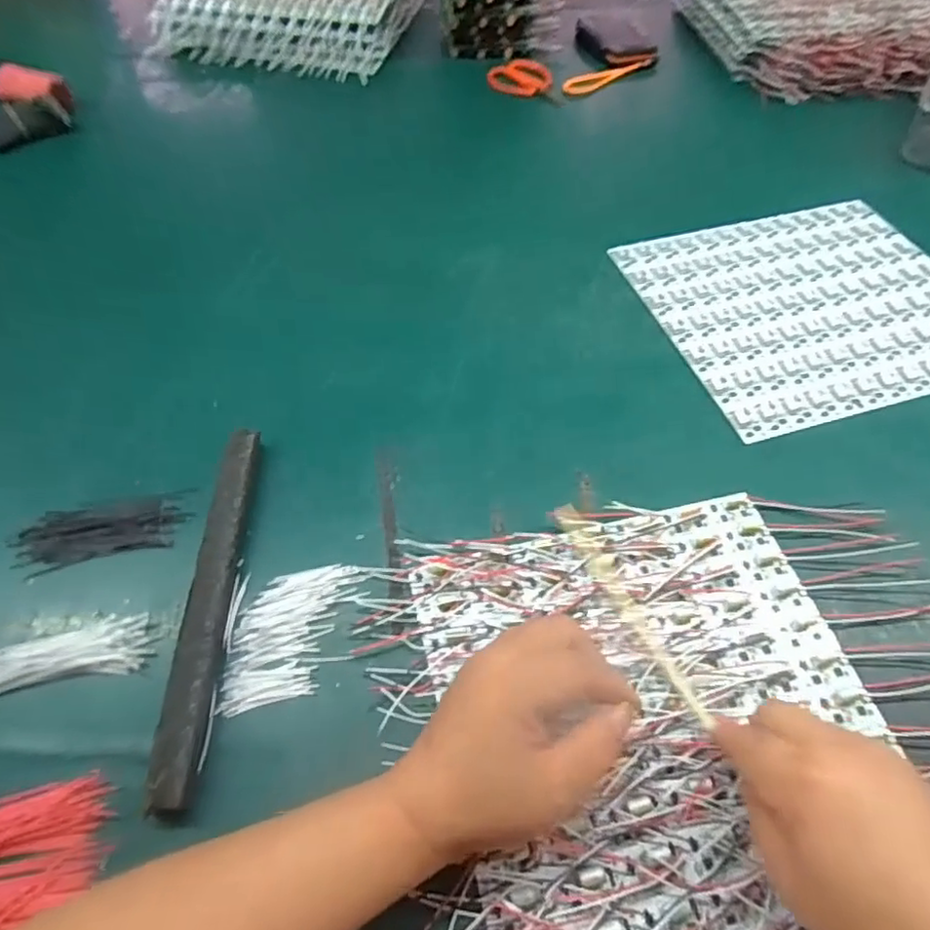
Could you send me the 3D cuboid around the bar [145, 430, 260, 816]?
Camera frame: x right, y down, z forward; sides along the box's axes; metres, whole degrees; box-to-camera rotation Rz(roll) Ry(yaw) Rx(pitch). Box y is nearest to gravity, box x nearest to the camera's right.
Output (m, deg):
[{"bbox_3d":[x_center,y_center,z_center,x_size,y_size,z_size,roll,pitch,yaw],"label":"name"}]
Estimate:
[{"bbox_3d":[-0.154,0.078,0.372,0.022,0.020,0.229,-1,55,-1],"label":"bar"}]

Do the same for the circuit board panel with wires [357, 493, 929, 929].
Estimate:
[{"bbox_3d":[0.135,0.154,0.340,0.340,0.017,0.294,-11,56,-8],"label":"circuit board panel with wires"}]

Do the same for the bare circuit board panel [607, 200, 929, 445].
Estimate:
[{"bbox_3d":[0.310,-0.145,0.550,0.280,0.005,0.238,-13,57,-10],"label":"bare circuit board panel"}]

